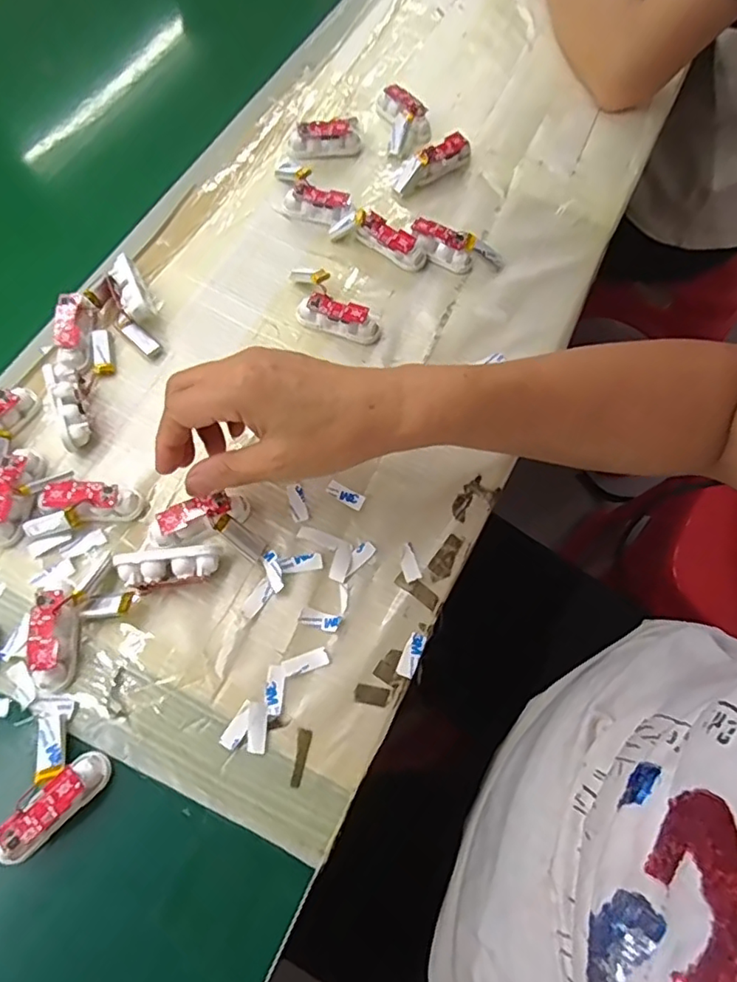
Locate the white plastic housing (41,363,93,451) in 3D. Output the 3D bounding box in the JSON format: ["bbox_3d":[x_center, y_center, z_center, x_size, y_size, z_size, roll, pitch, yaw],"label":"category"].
[{"bbox_3d":[-0.199,-0.058,0.383,0.019,0.019,0.063,-18,69,-10],"label":"white plastic housing"}]

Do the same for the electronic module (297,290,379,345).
[{"bbox_3d":[-0.022,-0.127,0.424,0.062,0.020,0.020,21,67,6],"label":"electronic module"}]

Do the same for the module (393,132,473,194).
[{"bbox_3d":[0.054,-0.278,0.488,0.075,0.023,0.020,-30,71,-15],"label":"module"}]

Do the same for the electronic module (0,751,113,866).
[{"bbox_3d":[-0.164,0.164,0.301,0.059,0.024,0.023,-42,74,-18],"label":"electronic module"}]

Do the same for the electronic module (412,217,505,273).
[{"bbox_3d":[0.069,-0.190,0.454,0.074,0.022,0.022,23,67,7],"label":"electronic module"}]

